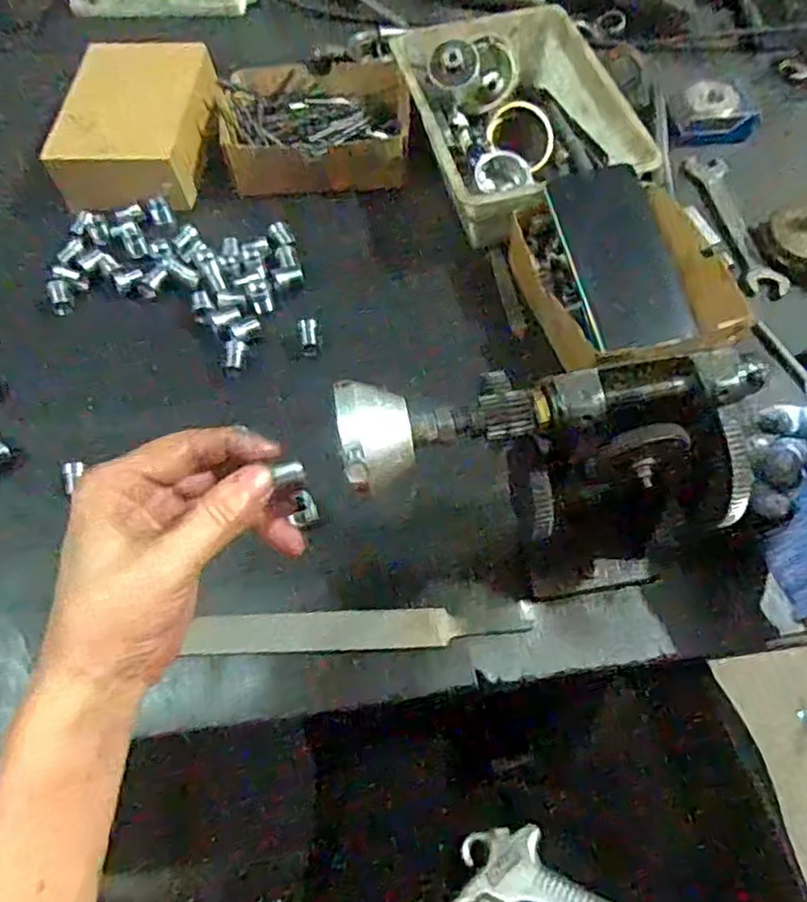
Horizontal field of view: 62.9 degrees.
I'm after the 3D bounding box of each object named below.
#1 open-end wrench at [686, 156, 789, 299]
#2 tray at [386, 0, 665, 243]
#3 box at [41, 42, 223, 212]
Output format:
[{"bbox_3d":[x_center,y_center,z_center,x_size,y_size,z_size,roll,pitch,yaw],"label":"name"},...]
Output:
[{"bbox_3d":[0.295,-0.204,0.590,0.033,0.014,0.169,-7,62,-3],"label":"open-end wrench"},{"bbox_3d":[0.099,-0.301,0.605,0.171,0.065,0.252,-13,62,-6],"label":"tray"},{"bbox_3d":[-0.248,-0.304,0.614,0.128,0.056,0.172,2,61,2],"label":"box"}]

